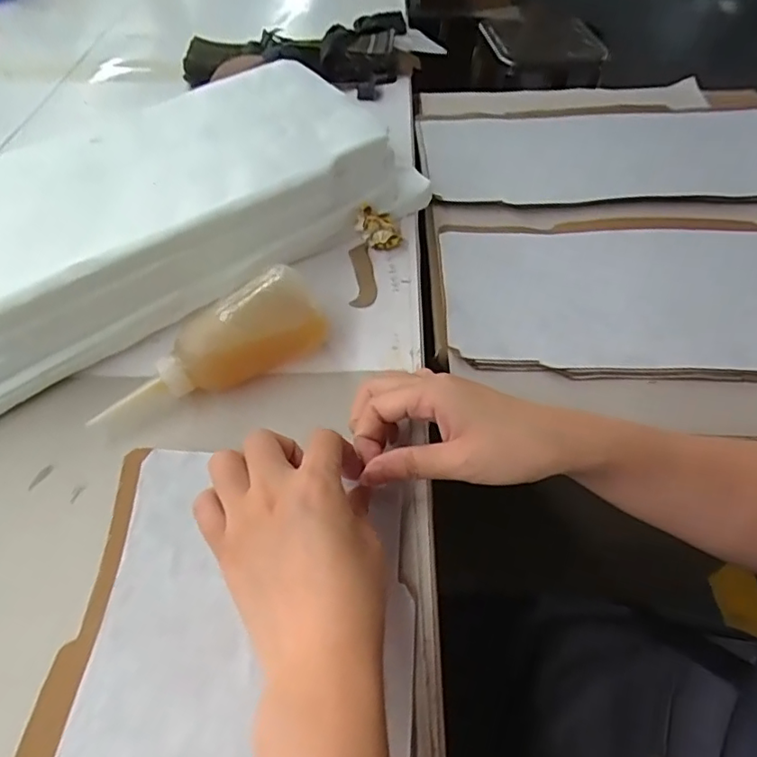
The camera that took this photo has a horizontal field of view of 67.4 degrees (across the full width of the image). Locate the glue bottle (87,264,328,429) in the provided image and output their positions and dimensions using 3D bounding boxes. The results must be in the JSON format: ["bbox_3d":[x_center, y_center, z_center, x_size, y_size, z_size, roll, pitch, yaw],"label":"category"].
[{"bbox_3d":[-0.119,-0.018,0.399,0.164,0.055,0.044,-31,59,-8],"label":"glue bottle"}]

